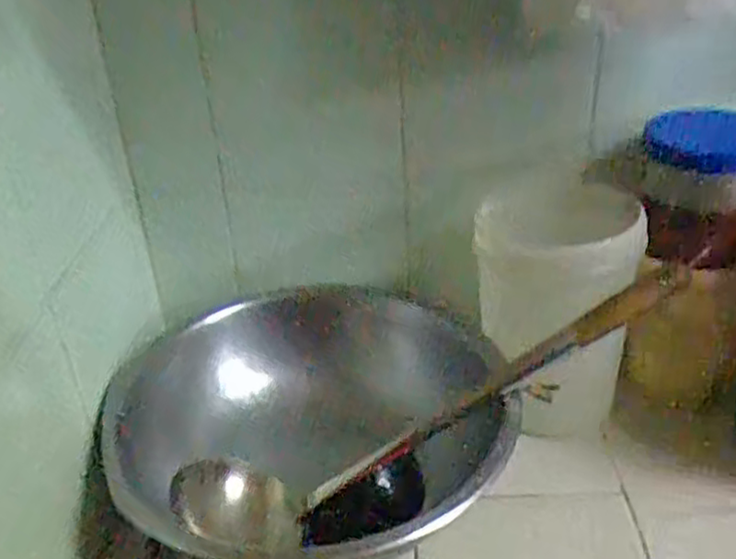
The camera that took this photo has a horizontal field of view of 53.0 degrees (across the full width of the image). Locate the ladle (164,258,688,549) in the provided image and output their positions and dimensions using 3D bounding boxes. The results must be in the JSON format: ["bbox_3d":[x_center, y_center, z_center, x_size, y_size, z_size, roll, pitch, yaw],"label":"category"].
[{"bbox_3d":[0.053,0.118,0.675,0.461,0.091,0.095,-26,31,-1],"label":"ladle"}]

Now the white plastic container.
[{"bbox_3d":[0.195,0.040,0.766,0.153,0.231,0.145,6,30,18],"label":"white plastic container"}]

